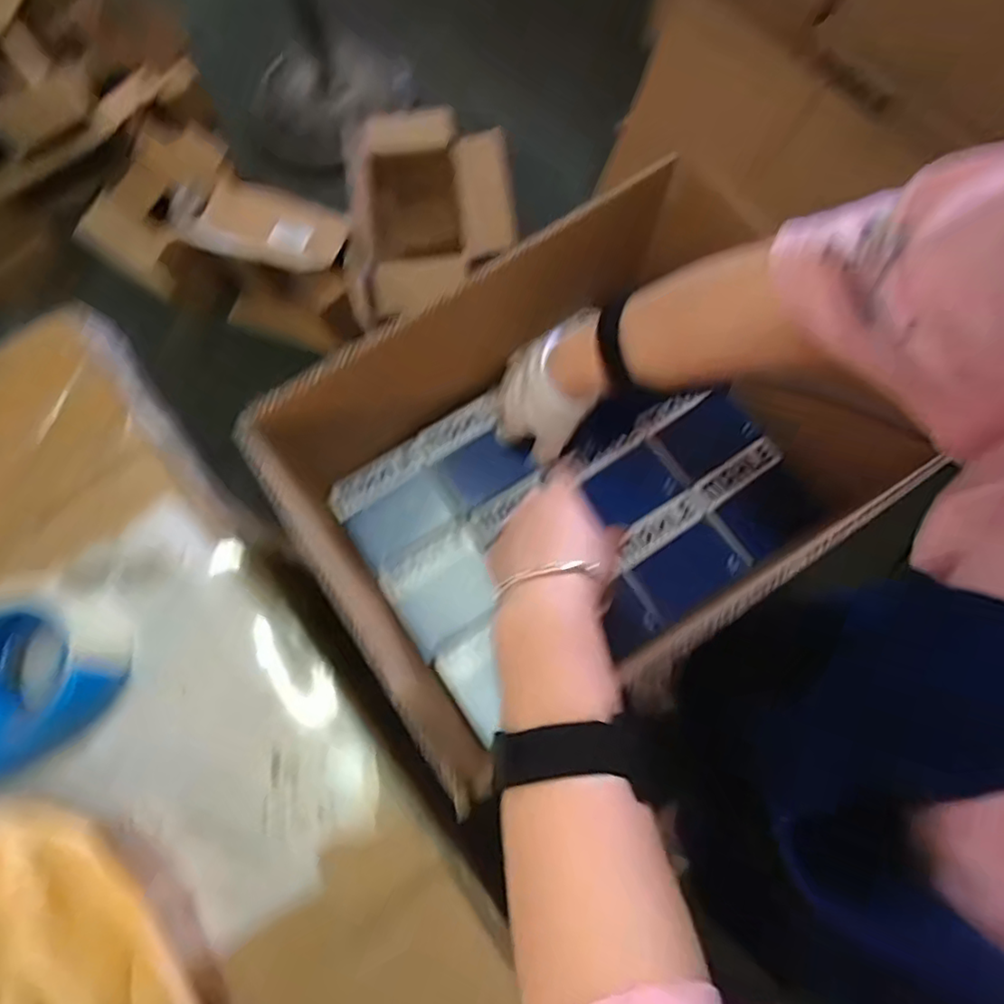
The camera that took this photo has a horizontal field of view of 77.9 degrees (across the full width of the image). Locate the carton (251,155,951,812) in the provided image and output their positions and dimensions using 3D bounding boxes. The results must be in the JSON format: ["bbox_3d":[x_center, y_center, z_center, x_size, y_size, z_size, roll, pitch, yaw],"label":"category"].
[{"bbox_3d":[0.059,-0.022,0.541,0.395,0.208,0.305,-34,76,-7],"label":"carton"}]

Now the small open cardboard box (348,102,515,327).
[{"bbox_3d":[-0.162,-0.616,1.332,0.357,0.196,0.410,-12,75,-1],"label":"small open cardboard box"}]

